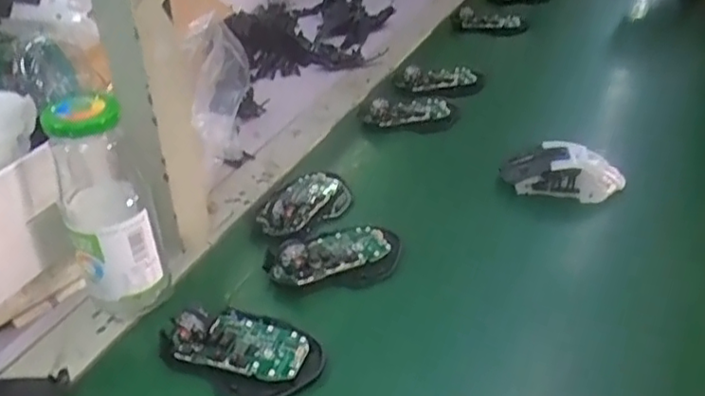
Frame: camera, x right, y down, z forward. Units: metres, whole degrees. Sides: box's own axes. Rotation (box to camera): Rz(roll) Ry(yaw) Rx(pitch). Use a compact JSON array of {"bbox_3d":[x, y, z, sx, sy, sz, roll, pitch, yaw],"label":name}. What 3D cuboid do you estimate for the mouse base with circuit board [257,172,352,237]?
[{"bbox_3d":[-0.047,-0.003,0.597,0.101,0.025,0.066,-28,42,-33],"label":"mouse base with circuit board"}]

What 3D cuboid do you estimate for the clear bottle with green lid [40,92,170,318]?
[{"bbox_3d":[-0.178,0.007,0.462,0.057,0.167,0.065,-14,37,-18],"label":"clear bottle with green lid"}]

